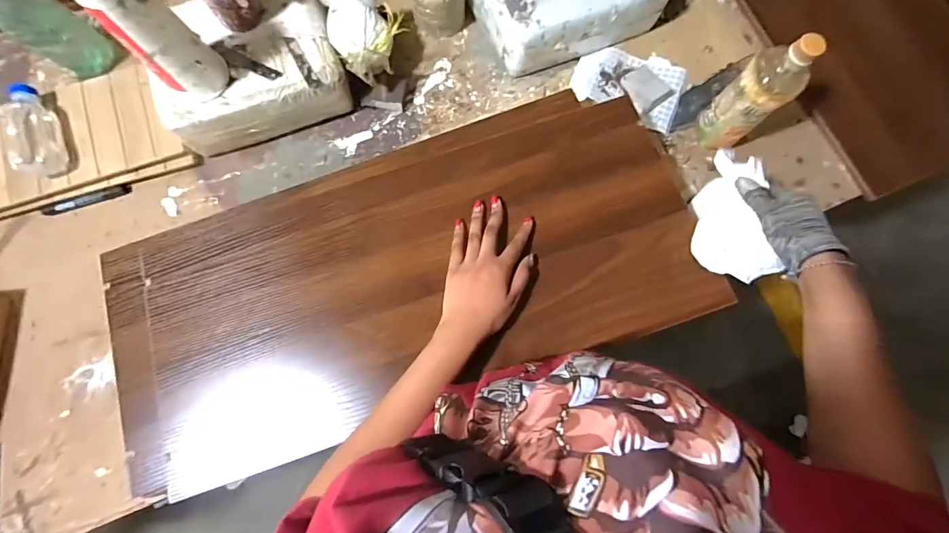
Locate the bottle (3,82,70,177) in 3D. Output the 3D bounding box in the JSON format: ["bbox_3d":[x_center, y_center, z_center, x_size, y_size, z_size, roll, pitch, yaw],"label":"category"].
[{"bbox_3d":[-0.678,-0.205,0.616,0.058,0.045,0.141,-25,81,-3],"label":"bottle"}]

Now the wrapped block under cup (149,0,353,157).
[{"bbox_3d":[-0.345,-0.309,0.634,0.264,0.107,0.198,-22,81,-2],"label":"wrapped block under cup"}]

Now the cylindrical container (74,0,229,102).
[{"bbox_3d":[-0.391,-0.286,0.498,0.076,0.167,0.075,42,84,7],"label":"cylindrical container"}]

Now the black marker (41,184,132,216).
[{"bbox_3d":[-0.614,-0.108,0.639,0.133,0.013,0.019,-19,81,-2],"label":"black marker"}]

